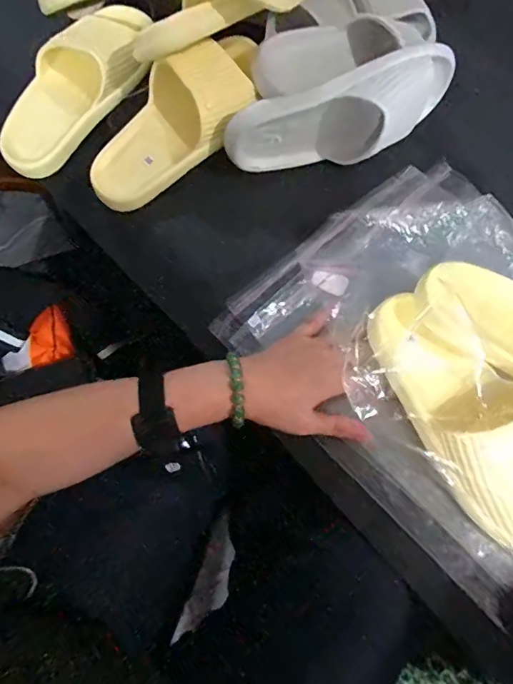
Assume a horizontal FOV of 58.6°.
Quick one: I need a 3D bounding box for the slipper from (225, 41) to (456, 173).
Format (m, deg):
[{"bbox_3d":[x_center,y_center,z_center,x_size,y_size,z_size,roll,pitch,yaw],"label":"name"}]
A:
[{"bbox_3d":[0.100,-0.242,0.513,0.257,0.105,0.064,-18,67,-9],"label":"slipper"}]

